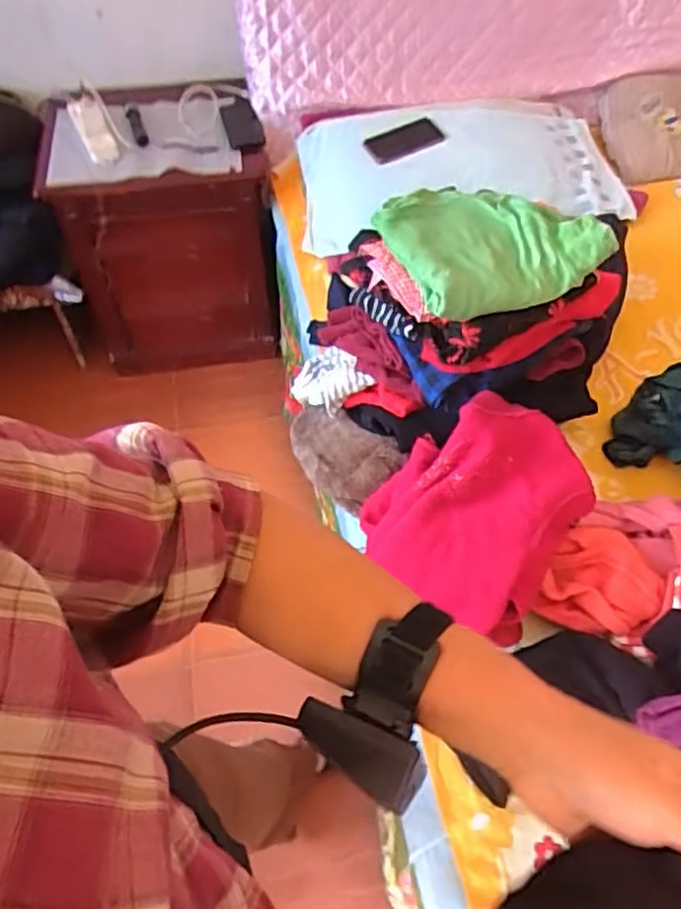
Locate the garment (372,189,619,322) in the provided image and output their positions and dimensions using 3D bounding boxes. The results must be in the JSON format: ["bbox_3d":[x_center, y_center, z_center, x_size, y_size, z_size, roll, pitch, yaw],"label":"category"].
[{"bbox_3d":[0.195,-0.280,0.876,0.250,0.061,0.209,-22,57,-13],"label":"garment"}]

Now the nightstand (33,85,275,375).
[{"bbox_3d":[-0.406,-0.540,1.659,0.475,0.623,0.342,-7,55,-3],"label":"nightstand"}]

